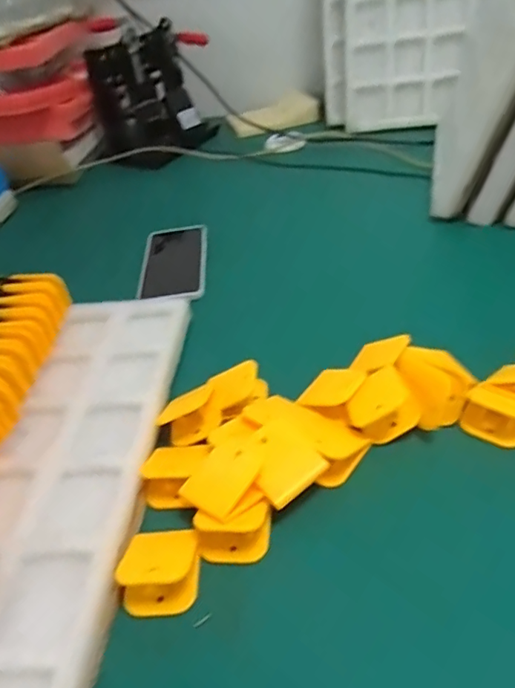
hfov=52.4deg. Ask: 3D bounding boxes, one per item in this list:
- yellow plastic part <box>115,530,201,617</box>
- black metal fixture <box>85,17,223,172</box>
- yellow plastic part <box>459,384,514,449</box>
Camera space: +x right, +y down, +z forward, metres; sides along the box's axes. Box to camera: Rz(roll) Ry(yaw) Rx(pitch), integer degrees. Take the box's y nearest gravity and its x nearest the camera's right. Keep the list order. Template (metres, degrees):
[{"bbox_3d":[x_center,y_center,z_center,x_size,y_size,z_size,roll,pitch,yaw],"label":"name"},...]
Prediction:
[{"bbox_3d":[-0.064,0.146,0.344,0.049,0.030,0.048,-12,38,-1],"label":"yellow plastic part"},{"bbox_3d":[-0.206,-0.467,0.994,0.145,0.200,0.206,12,44,26],"label":"black metal fixture"},{"bbox_3d":[0.187,0.055,0.407,0.047,0.023,0.038,19,47,32],"label":"yellow plastic part"}]

